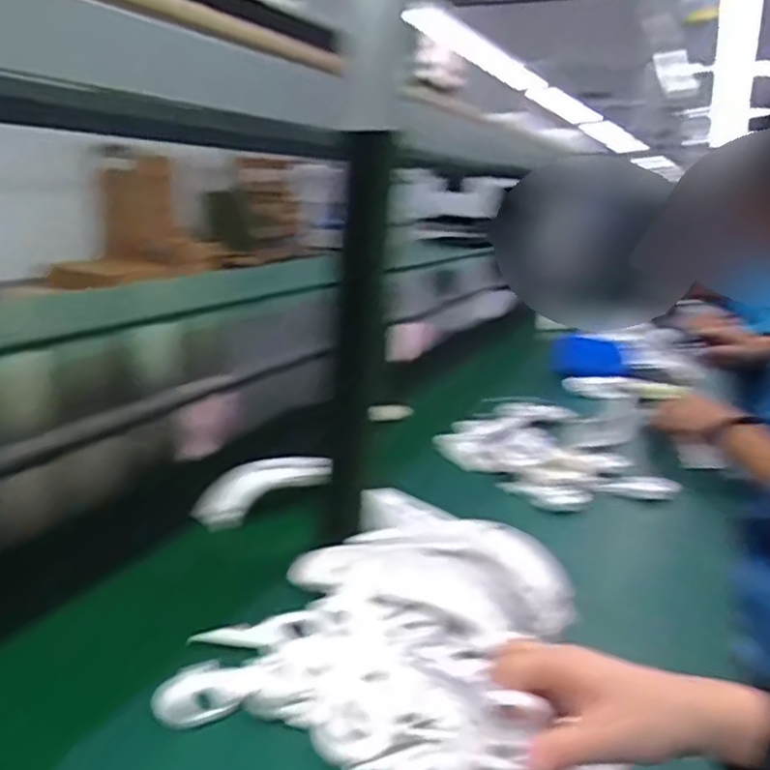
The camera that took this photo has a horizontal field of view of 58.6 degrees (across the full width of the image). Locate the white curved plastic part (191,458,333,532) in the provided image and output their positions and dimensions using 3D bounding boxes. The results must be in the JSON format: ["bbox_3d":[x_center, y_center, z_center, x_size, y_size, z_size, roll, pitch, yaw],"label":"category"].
[{"bbox_3d":[-0.137,0.114,0.779,0.159,0.037,0.061,-21,23,-13],"label":"white curved plastic part"}]

